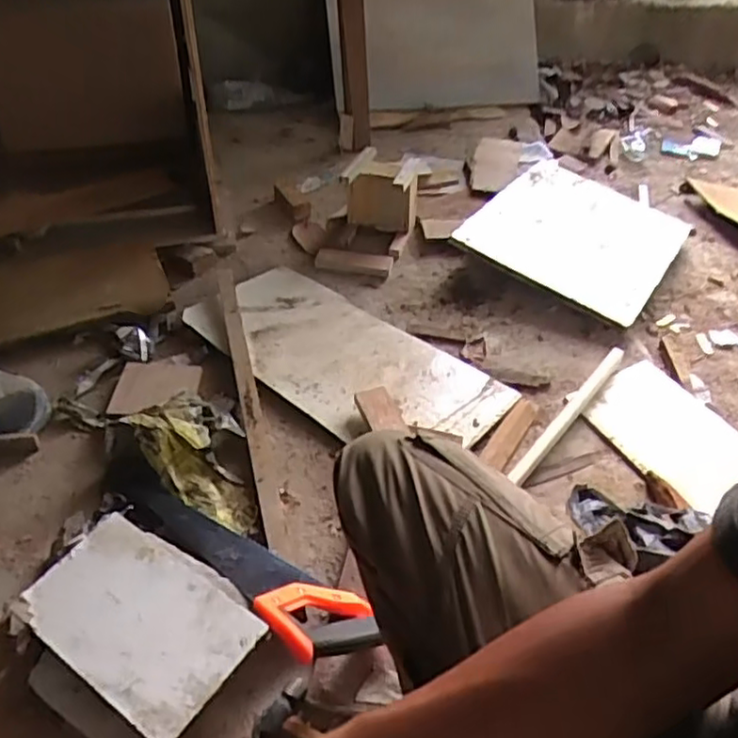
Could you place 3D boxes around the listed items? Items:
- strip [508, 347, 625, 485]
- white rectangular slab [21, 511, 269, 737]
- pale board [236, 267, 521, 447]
[{"bbox_3d":[0.320,0.066,1.057,0.025,0.021,0.354,31,51,26],"label":"strip"},{"bbox_3d":[-0.244,0.262,0.724,0.245,0.019,0.154,29,50,25],"label":"white rectangular slab"},{"bbox_3d":[-0.039,-0.020,1.127,0.521,0.015,0.255,30,50,25],"label":"pale board"}]

